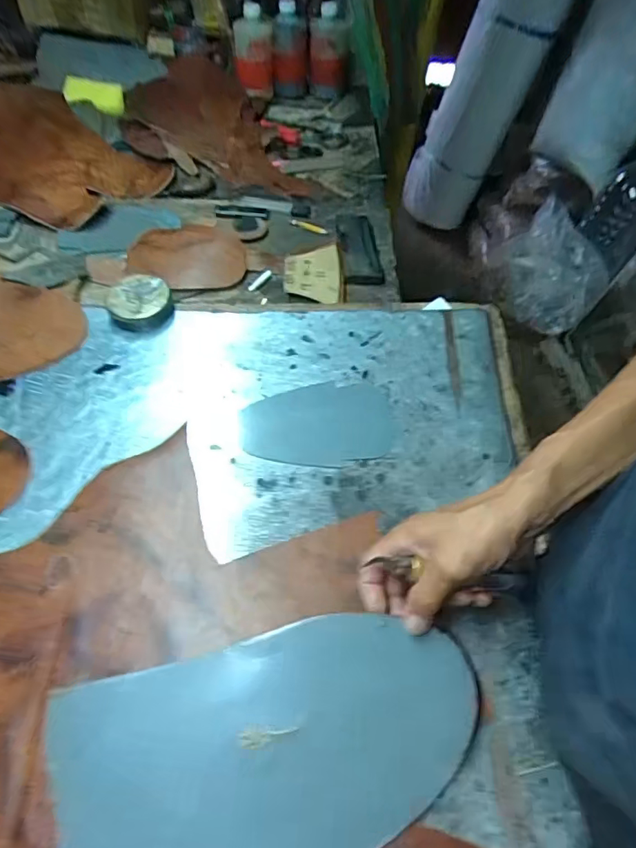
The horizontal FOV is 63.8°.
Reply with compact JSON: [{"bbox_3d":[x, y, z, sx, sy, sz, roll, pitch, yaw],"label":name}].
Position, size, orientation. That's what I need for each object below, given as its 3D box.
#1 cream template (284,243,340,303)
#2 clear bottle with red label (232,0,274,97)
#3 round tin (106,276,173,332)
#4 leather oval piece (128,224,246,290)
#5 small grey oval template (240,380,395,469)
[{"bbox_3d":[-0.008,-0.207,0.699,0.074,0.009,0.115,-1,55,-2],"label":"cream template"},{"bbox_3d":[-0.121,-0.707,0.980,0.068,0.141,0.058,-27,63,-23],"label":"clear bottle with red label"},{"bbox_3d":[-0.214,-0.144,0.620,0.072,0.028,0.081,-22,58,-16],"label":"round tin"},{"bbox_3d":[-0.182,-0.239,0.723,0.156,0.026,0.112,5,55,2],"label":"leather oval piece"},{"bbox_3d":[-0.003,-0.003,0.544,0.155,0.004,0.102,0,55,-1],"label":"small grey oval template"}]

